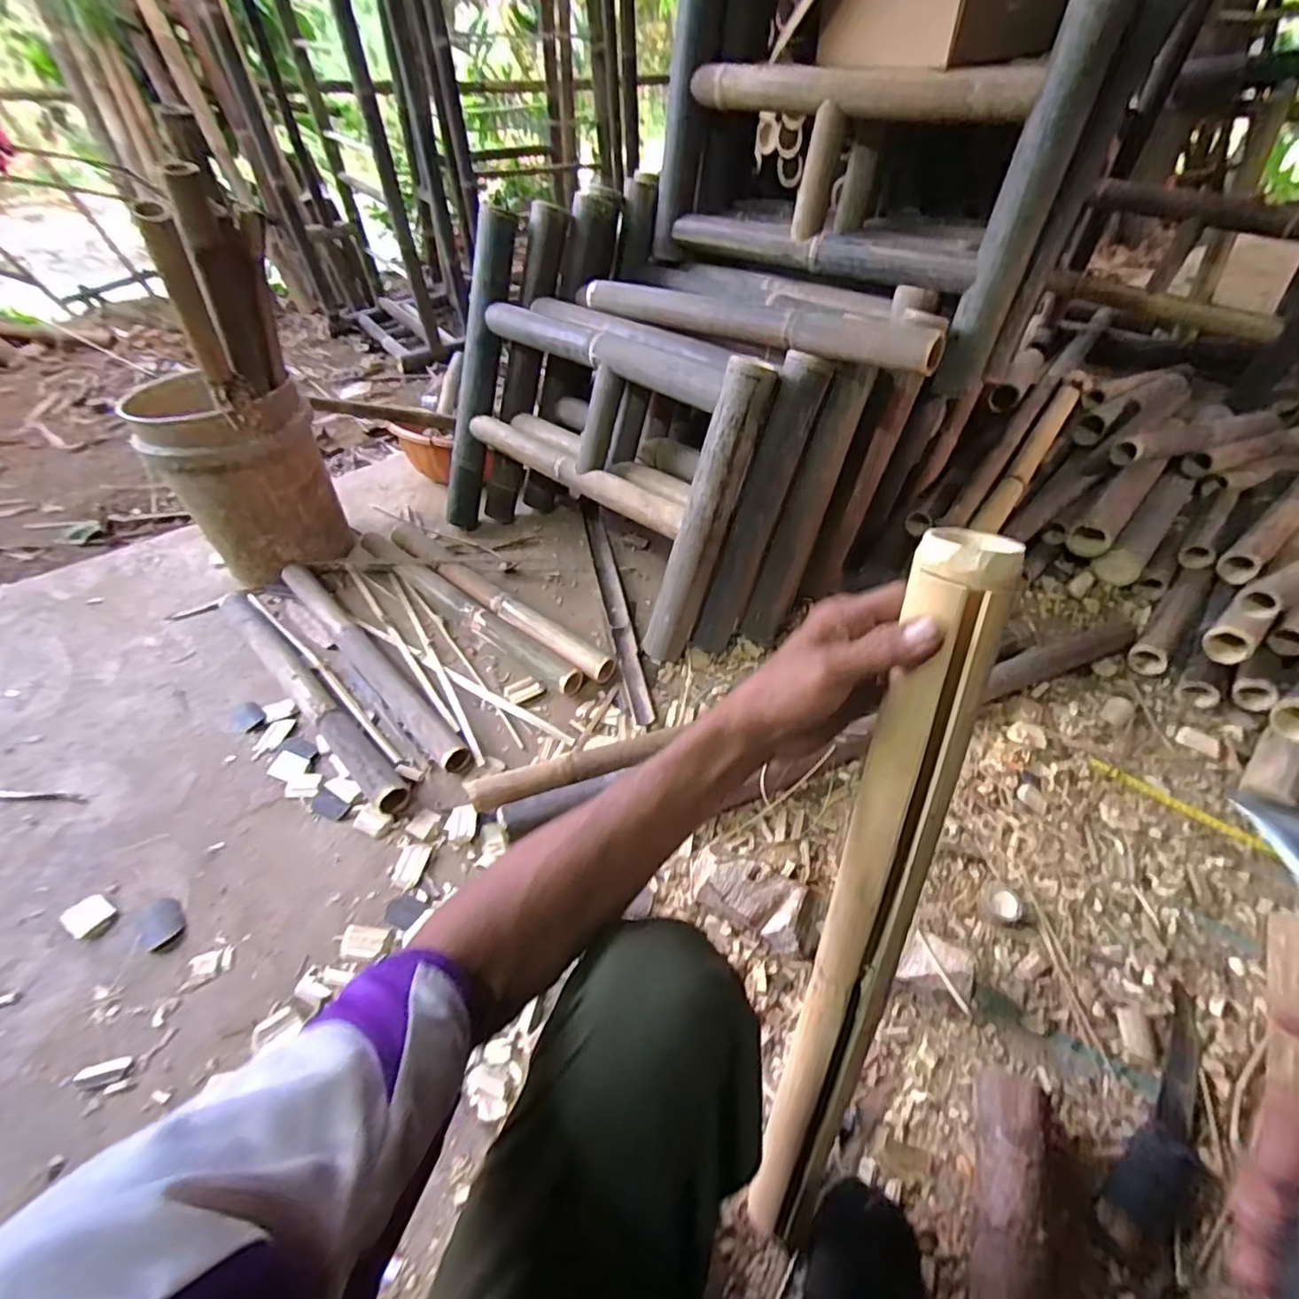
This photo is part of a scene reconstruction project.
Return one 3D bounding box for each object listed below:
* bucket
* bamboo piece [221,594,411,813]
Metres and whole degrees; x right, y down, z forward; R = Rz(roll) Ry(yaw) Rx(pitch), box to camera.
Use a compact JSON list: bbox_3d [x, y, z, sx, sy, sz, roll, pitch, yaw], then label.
[{"bbox_3d":[-0.820,-0.363,1.266,0.280,0.355,0.330,-31,53,-24],"label":"bucket"},{"bbox_3d":[-0.598,0.069,1.059,0.641,0.051,0.057,34,56,30],"label":"bamboo piece"}]

